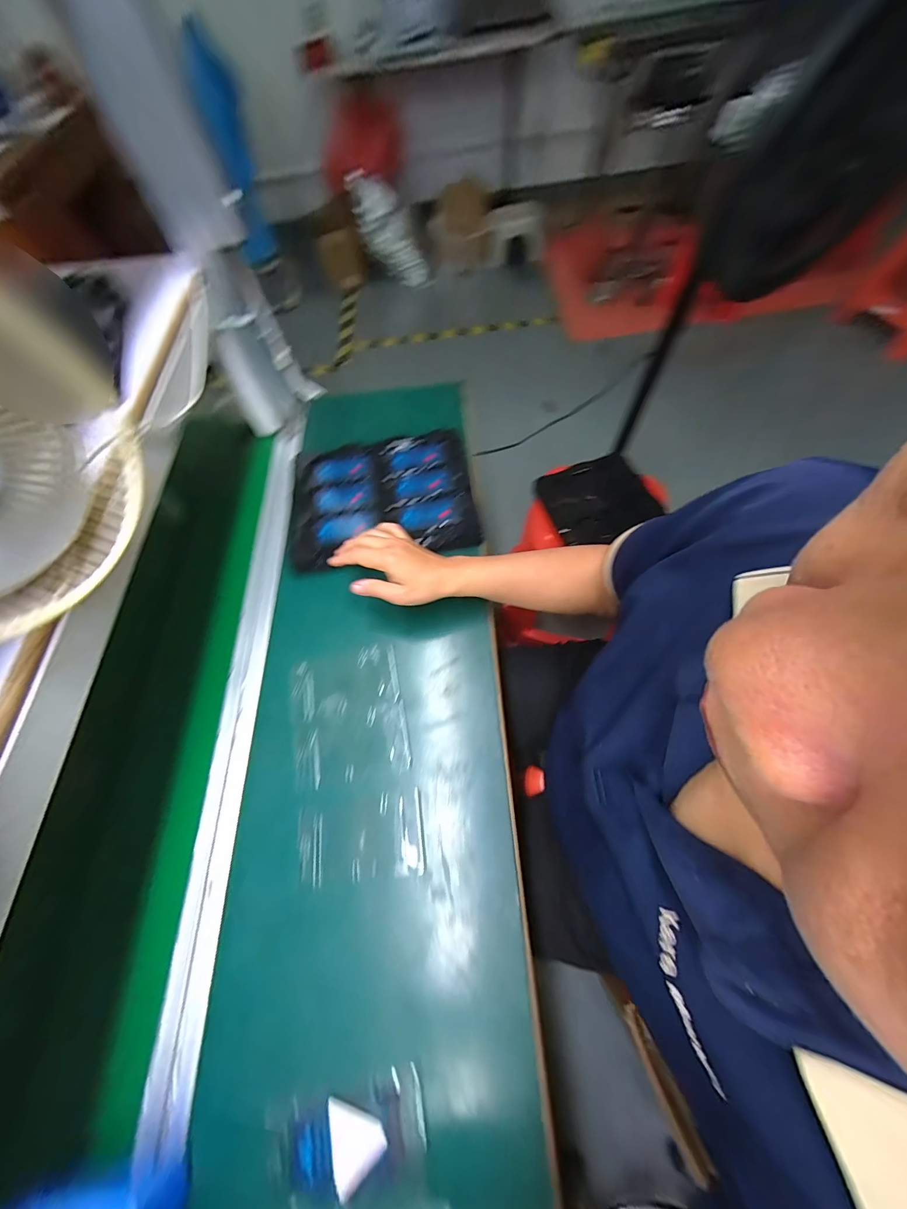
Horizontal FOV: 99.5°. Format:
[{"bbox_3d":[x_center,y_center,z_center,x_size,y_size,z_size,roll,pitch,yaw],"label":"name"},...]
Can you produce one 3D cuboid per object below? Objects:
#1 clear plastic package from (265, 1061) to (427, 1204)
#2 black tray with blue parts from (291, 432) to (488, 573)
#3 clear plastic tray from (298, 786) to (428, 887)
[{"bbox_3d":[-0.088,0.430,0.308,0.127,0.017,0.056,-15,64,-2],"label":"clear plastic package"},{"bbox_3d":[-0.107,-0.168,0.576,0.266,0.018,0.222,-6,66,0],"label":"black tray with blue parts"},{"bbox_3d":[-0.096,0.245,0.401,0.127,0.010,0.073,-9,64,0],"label":"clear plastic tray"}]

